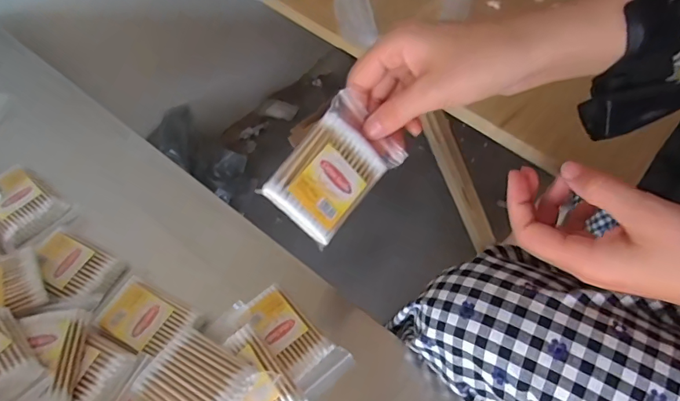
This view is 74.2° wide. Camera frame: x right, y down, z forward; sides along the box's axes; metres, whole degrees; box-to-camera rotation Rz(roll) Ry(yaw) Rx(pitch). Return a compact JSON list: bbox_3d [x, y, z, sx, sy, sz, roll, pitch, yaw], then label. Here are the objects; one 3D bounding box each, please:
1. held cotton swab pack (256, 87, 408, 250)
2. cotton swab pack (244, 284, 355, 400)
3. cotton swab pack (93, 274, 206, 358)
[{"bbox_3d":[-0.002,-0.020,0.298,0.060,0.010,0.089,42,72,-17],"label":"held cotton swab pack"},{"bbox_3d":[-0.035,0.105,0.348,0.043,0.019,0.088,-38,64,-23],"label":"cotton swab pack"},{"bbox_3d":[-0.150,0.094,0.356,0.071,0.012,0.047,24,59,15],"label":"cotton swab pack"}]

